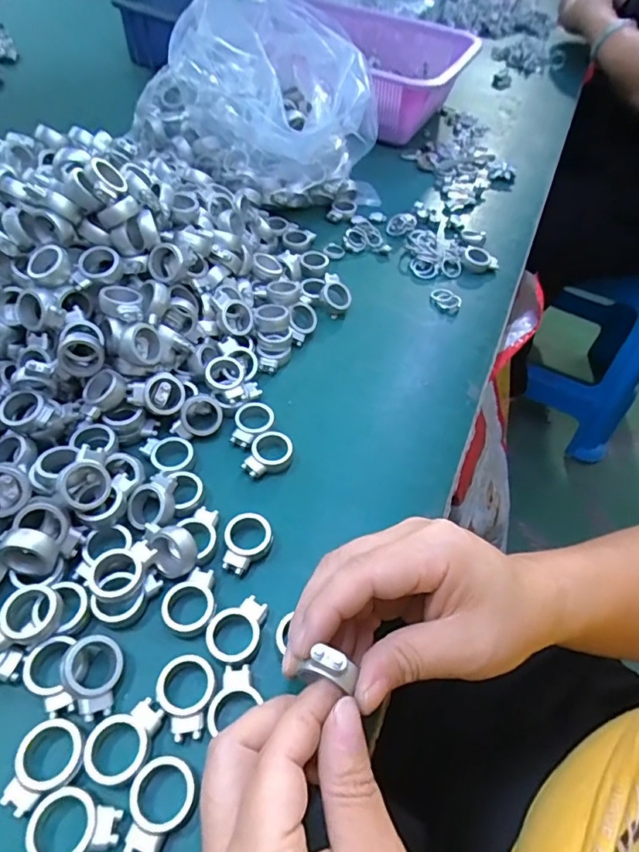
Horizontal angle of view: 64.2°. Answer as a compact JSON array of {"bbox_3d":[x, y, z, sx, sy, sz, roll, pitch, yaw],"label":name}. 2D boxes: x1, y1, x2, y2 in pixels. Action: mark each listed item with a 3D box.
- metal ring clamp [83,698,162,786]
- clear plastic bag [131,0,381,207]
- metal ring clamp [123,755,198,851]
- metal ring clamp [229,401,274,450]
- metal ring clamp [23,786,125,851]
[{"bbox_3d":[-0.084,0.136,0.221,0.025,0.008,0.034,38,57,22],"label":"metal ring clamp"},{"bbox_3d":[-0.050,-0.291,0.475,0.232,0.144,0.146,32,55,18],"label":"clear plastic bag"},{"bbox_3d":[-0.065,0.155,0.208,0.026,0.008,0.034,18,52,8],"label":"metal ring clamp"},{"bbox_3d":[-0.043,-0.001,0.335,0.025,0.009,0.033,8,51,0],"label":"metal ring clamp"},{"bbox_3d":[-0.097,0.160,0.202,0.034,0.009,0.025,8,51,0],"label":"metal ring clamp"}]

